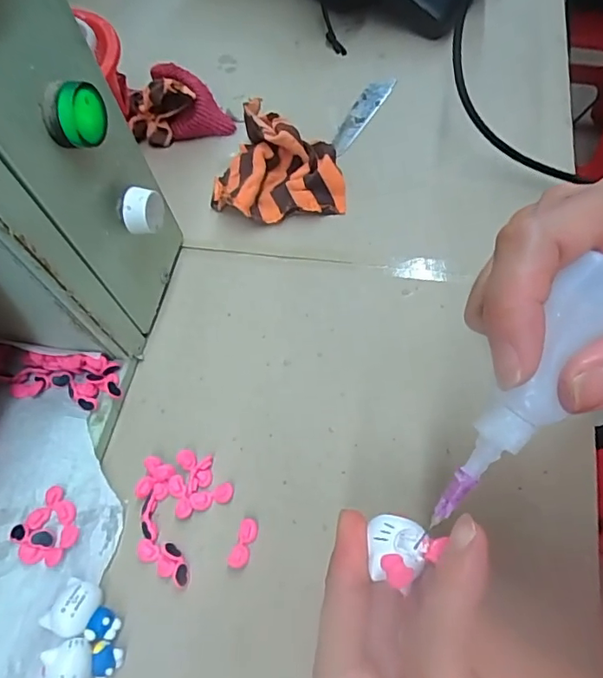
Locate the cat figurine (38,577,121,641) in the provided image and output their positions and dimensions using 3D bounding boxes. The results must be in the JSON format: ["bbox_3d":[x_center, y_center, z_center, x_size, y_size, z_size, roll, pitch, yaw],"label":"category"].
[{"bbox_3d":[-0.107,0.134,0.257,0.033,0.015,0.024,15,64,15],"label":"cat figurine"}]

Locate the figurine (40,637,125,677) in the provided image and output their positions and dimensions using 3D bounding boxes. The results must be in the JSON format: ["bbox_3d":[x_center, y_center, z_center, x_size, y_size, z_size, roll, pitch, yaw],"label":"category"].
[{"bbox_3d":[-0.103,0.154,0.244,0.032,0.020,0.023,-1,61,6],"label":"figurine"}]

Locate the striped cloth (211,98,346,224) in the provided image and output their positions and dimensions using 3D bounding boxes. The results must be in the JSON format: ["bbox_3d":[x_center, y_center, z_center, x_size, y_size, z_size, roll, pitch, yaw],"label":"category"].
[{"bbox_3d":[-0.021,-0.139,0.397,0.095,0.034,0.101,-7,60,3],"label":"striped cloth"}]

